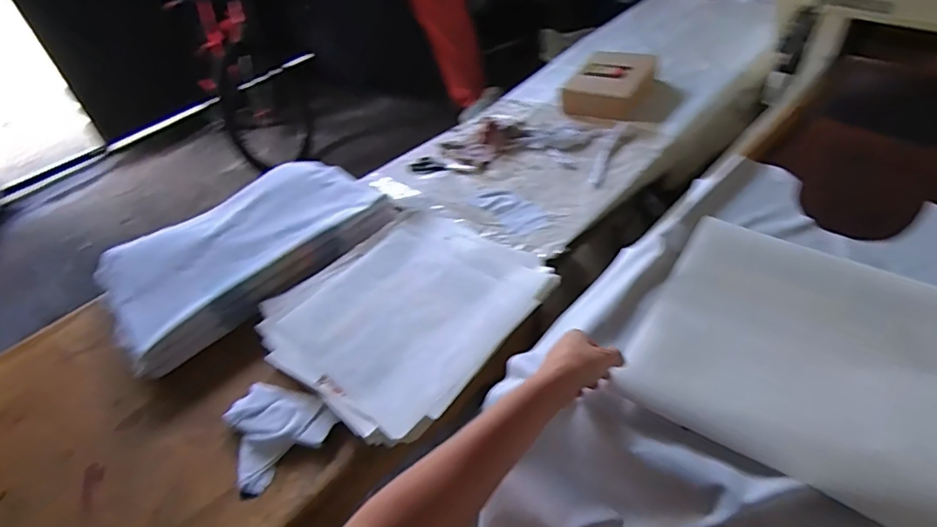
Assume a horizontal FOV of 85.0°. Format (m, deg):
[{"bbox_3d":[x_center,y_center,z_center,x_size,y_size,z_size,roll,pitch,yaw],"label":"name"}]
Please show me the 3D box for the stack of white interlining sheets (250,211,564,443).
[{"bbox_3d":[-0.115,0.064,0.907,0.417,0.064,0.432,29,55,30],"label":"stack of white interlining sheets"}]

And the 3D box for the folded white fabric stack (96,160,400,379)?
[{"bbox_3d":[-0.469,-0.040,1.091,0.560,0.067,0.374,-35,52,-25],"label":"folded white fabric stack"}]

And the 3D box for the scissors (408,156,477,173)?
[{"bbox_3d":[-0.074,-0.260,1.387,0.193,0.019,0.063,14,52,26],"label":"scissors"}]

